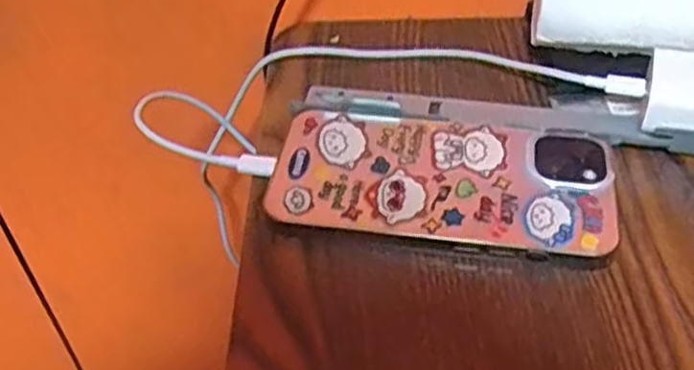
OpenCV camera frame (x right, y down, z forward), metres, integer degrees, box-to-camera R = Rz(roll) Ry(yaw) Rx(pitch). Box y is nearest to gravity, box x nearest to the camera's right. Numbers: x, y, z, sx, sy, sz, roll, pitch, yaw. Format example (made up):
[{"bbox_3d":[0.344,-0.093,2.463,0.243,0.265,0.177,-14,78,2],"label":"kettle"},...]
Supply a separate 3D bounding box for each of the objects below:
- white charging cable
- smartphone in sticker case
[{"bbox_3d":[0.012,-0.033,0.373,0.229,0.064,0.098,-12,46,-10],"label":"white charging cable"},{"bbox_3d":[0.040,-0.001,0.317,0.139,0.015,0.066,5,46,7],"label":"smartphone in sticker case"}]

